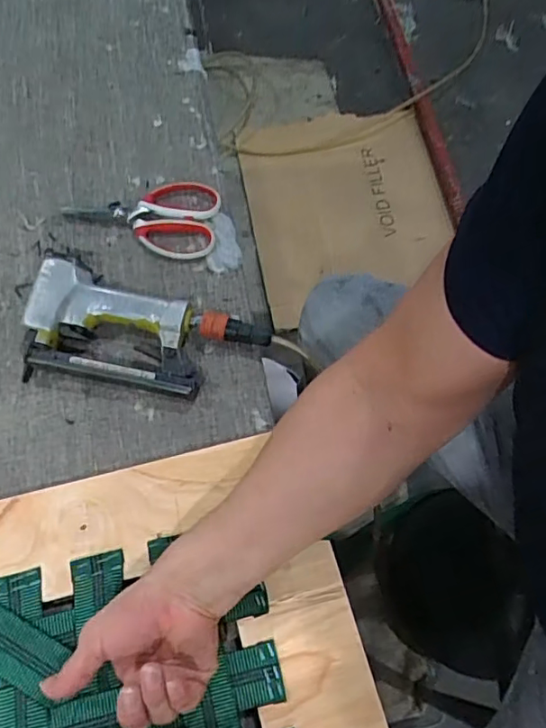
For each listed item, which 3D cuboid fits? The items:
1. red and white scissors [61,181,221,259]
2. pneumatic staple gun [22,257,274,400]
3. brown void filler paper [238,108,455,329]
[{"bbox_3d":[-0.154,-0.178,0.655,0.178,0.009,0.104,6,69,3],"label":"red and white scissors"},{"bbox_3d":[-0.131,-0.035,0.579,0.250,0.042,0.128,5,69,2],"label":"pneumatic staple gun"},{"bbox_3d":[0.166,-0.375,1.273,0.438,0.060,0.517,-12,69,-4],"label":"brown void filler paper"}]

